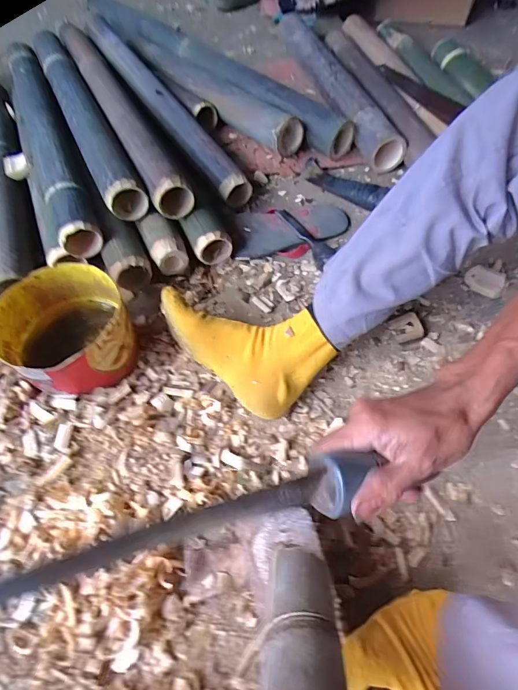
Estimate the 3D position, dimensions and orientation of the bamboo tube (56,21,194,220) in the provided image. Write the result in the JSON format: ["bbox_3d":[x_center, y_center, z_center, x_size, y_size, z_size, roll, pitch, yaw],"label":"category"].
[{"bbox_3d":[-0.271,-0.467,0.756,0.071,0.062,0.668,-23,61,-14],"label":"bamboo tube"}]

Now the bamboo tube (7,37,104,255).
[{"bbox_3d":[-0.393,-0.398,0.725,0.066,0.058,0.662,-21,60,-12],"label":"bamboo tube"}]

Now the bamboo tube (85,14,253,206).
[{"bbox_3d":[-0.218,-0.527,0.841,0.069,0.073,0.703,-29,62,-16],"label":"bamboo tube"}]

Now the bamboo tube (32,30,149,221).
[{"bbox_3d":[-0.331,-0.439,0.738,0.066,0.054,0.603,-23,60,-13],"label":"bamboo tube"}]

